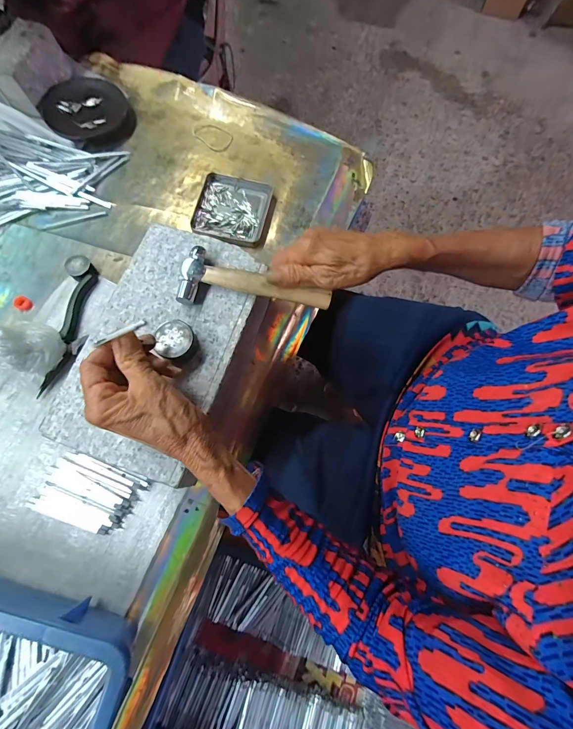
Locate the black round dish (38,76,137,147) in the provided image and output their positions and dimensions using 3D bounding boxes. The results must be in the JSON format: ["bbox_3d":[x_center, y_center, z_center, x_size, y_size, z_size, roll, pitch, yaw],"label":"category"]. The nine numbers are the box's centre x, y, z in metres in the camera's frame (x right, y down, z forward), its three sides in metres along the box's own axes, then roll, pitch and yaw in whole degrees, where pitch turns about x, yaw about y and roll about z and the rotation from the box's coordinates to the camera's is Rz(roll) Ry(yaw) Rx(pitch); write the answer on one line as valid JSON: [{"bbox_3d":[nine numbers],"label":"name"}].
[{"bbox_3d":[-0.297,-0.377,0.489,0.114,0.026,0.136,-38,79,-10],"label":"black round dish"}]

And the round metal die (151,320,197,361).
[{"bbox_3d":[-0.104,-0.021,0.309,0.034,0.018,0.038,0,75,-1],"label":"round metal die"}]

